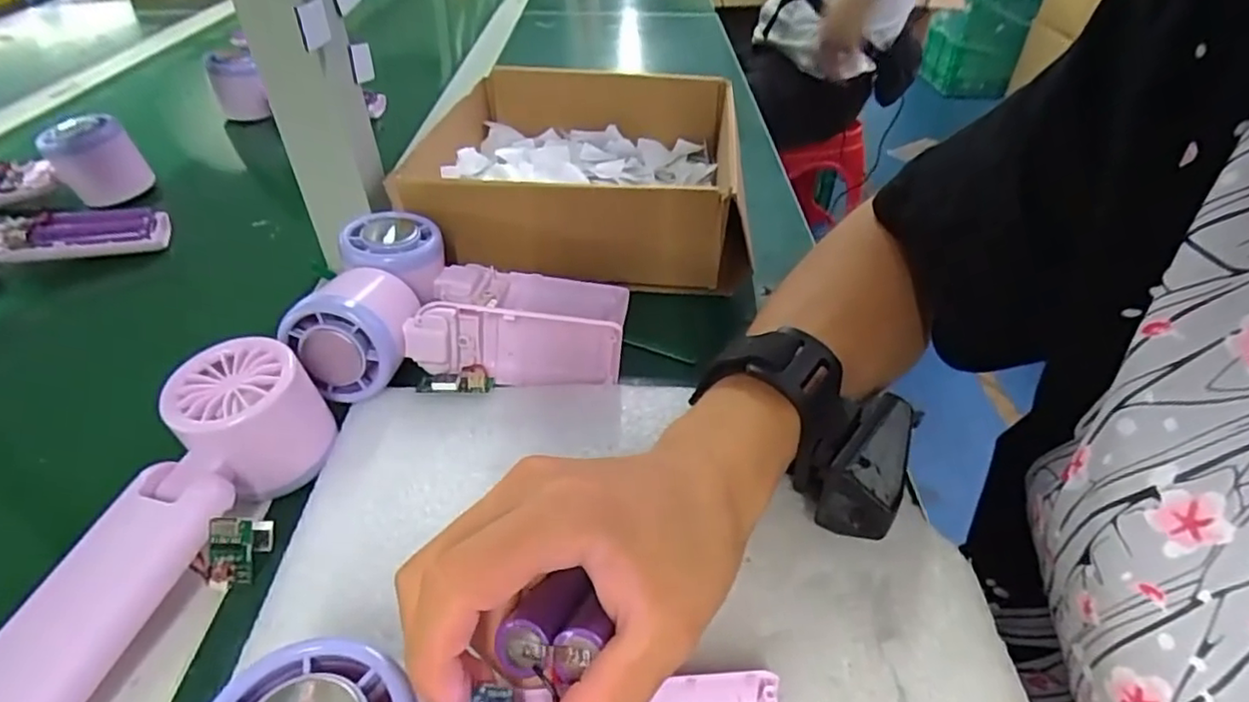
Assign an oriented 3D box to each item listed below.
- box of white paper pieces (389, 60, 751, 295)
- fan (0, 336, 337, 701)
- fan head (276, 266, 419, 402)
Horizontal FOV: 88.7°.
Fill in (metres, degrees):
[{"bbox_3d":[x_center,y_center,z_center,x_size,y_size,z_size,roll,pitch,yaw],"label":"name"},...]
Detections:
[{"bbox_3d":[-0.030,-0.146,0.478,0.219,0.063,0.238,2,41,0],"label":"box of white paper pieces"},{"bbox_3d":[-0.176,0.065,0.248,0.058,0.049,0.163,7,41,7],"label":"fan"},{"bbox_3d":[-0.140,-0.013,0.332,0.055,0.055,0.062,-2,41,-3],"label":"fan head"}]

